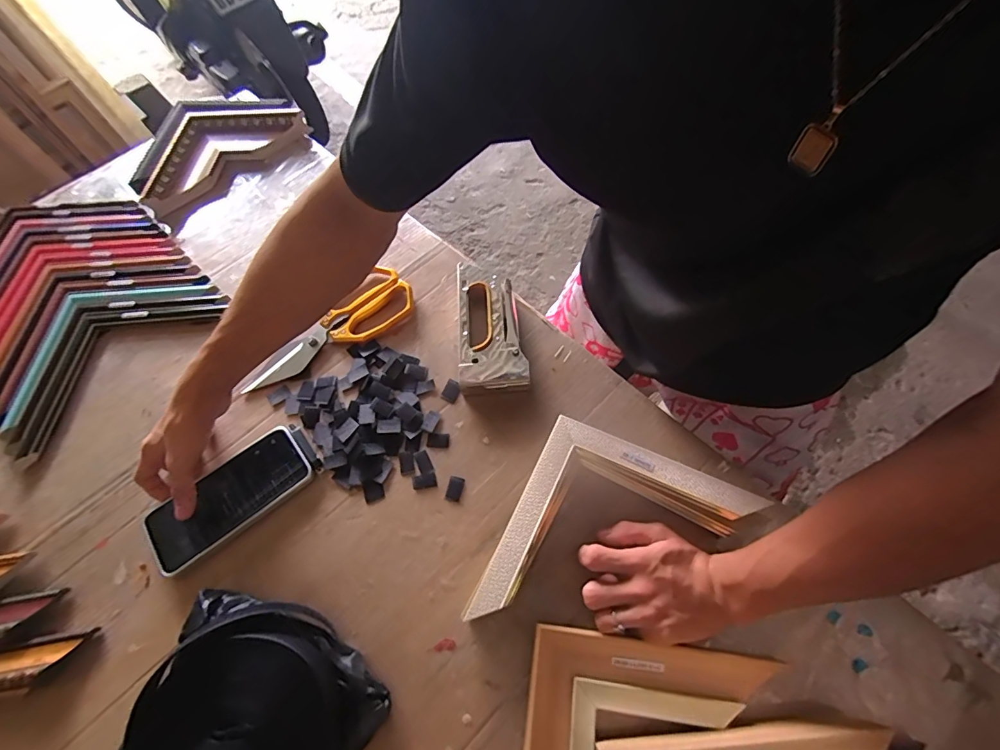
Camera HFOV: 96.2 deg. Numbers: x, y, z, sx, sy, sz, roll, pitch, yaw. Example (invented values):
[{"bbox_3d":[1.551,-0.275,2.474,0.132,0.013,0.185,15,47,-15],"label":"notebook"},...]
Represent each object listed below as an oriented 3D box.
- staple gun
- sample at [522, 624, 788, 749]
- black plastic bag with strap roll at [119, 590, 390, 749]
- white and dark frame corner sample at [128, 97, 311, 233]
[{"bbox_3d":[-0.014,-0.061,0.537,0.076,0.026,0.174,-6,62,0],"label":"staple gun"},{"bbox_3d":[0.109,0.305,0.335,0.187,0.026,0.187,6,63,6],"label":"sample"},{"bbox_3d":[-0.203,0.294,0.345,0.190,0.056,0.208,13,64,10],"label":"black plastic bag with strap roll"},{"bbox_3d":[-0.477,-0.379,0.737,0.204,0.034,0.275,36,70,20],"label":"white and dark frame corner sample"}]

